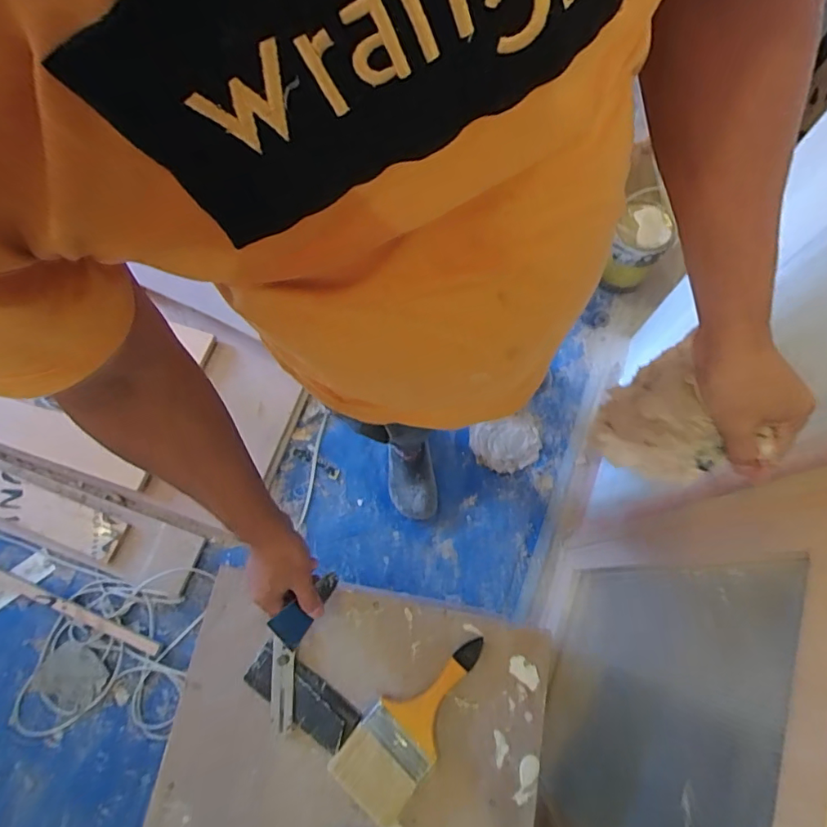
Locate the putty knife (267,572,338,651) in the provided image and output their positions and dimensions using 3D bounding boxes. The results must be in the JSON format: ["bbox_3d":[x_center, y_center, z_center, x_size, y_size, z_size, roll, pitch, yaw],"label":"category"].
[{"bbox_3d":[-0.130,0.236,0.632,0.098,0.011,0.046,-44,114,-36],"label":"putty knife"}]

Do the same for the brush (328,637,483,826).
[{"bbox_3d":[0.003,0.368,0.626,0.092,0.028,0.218,38,75,12],"label":"brush"}]

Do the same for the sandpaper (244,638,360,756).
[{"bbox_3d":[-0.139,0.350,0.633,0.145,0.013,0.059,37,78,15],"label":"sandpaper"}]

